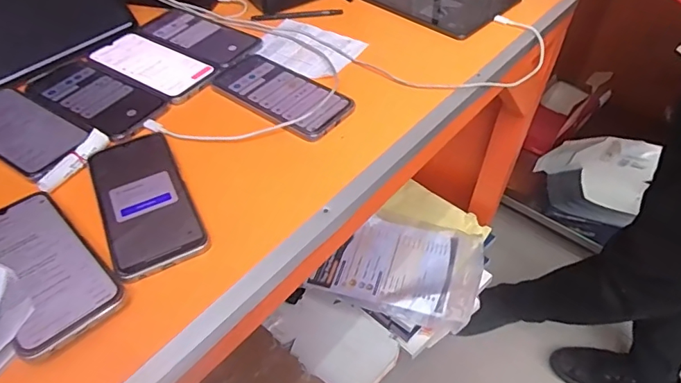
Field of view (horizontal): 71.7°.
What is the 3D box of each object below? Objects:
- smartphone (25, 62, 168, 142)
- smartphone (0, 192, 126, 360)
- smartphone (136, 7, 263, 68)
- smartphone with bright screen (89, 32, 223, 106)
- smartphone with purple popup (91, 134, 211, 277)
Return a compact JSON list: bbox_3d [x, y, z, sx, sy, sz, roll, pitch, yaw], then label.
[{"bbox_3d":[-0.293,-0.112,0.558,0.185,0.013,0.083,27,53,23],"label":"smartphone"},{"bbox_3d":[-0.252,0.057,0.394,0.076,0.014,0.170,-36,56,-28],"label":"smartphone"},{"bbox_3d":[-0.194,-0.215,0.649,0.170,0.006,0.086,27,53,23],"label":"smartphone"},{"bbox_3d":[-0.241,-0.166,0.603,0.169,0.006,0.084,26,53,22],"label":"smartphone with bright screen"},{"bbox_3d":[-0.187,0.006,0.450,0.075,0.013,0.172,-21,51,-18],"label":"smartphone with purple popup"}]

